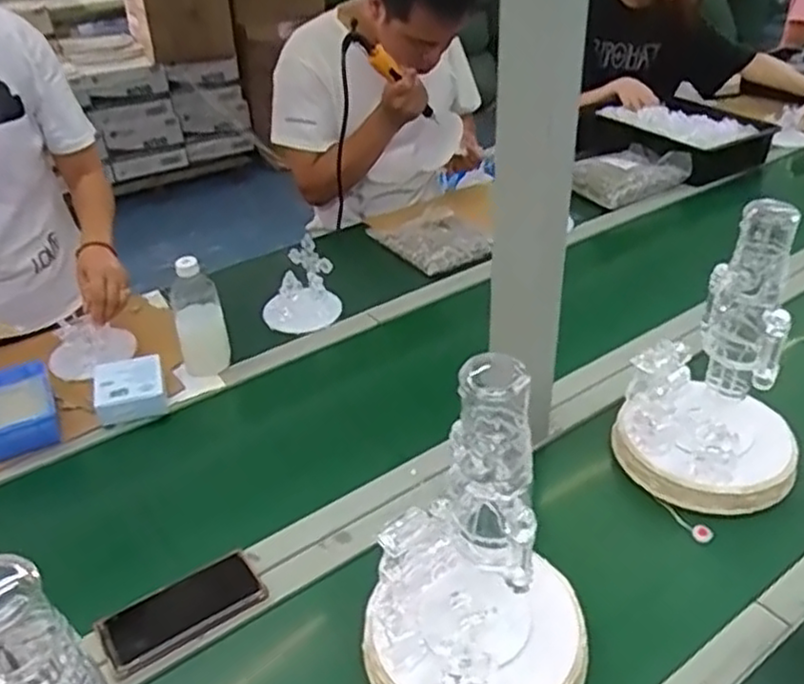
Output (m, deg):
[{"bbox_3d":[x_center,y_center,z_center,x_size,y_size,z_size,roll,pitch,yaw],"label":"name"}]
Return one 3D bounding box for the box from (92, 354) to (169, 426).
[{"bbox_3d":[-0.380,0.066,1.004,0.093,0.047,0.089,-14,36,-14],"label":"box"}]

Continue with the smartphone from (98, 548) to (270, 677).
[{"bbox_3d":[-0.226,0.276,0.738,0.157,0.017,0.073,-25,40,-26],"label":"smartphone"}]

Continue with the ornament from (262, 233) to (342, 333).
[{"bbox_3d":[-0.168,-0.087,1.170,0.126,0.112,0.101,-3,35,2],"label":"ornament"}]

